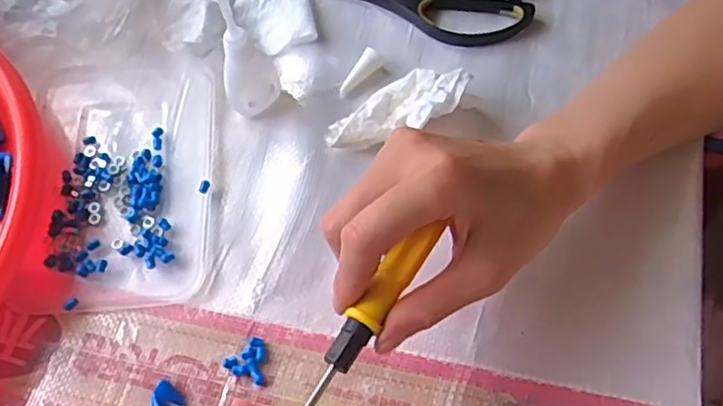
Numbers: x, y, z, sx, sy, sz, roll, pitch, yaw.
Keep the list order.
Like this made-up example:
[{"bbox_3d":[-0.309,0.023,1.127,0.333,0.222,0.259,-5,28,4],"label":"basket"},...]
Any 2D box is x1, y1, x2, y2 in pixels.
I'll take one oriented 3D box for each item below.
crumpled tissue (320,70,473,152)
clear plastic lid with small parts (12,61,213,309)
[{"bbox_3d":[0.021,-0.057,0.383,0.090,0.017,0.040,-23,64,15],"label":"crumpled tissue"},{"bbox_3d":[-0.144,-0.016,0.386,0.102,0.009,0.160,-4,64,0],"label":"clear plastic lid with small parts"}]

